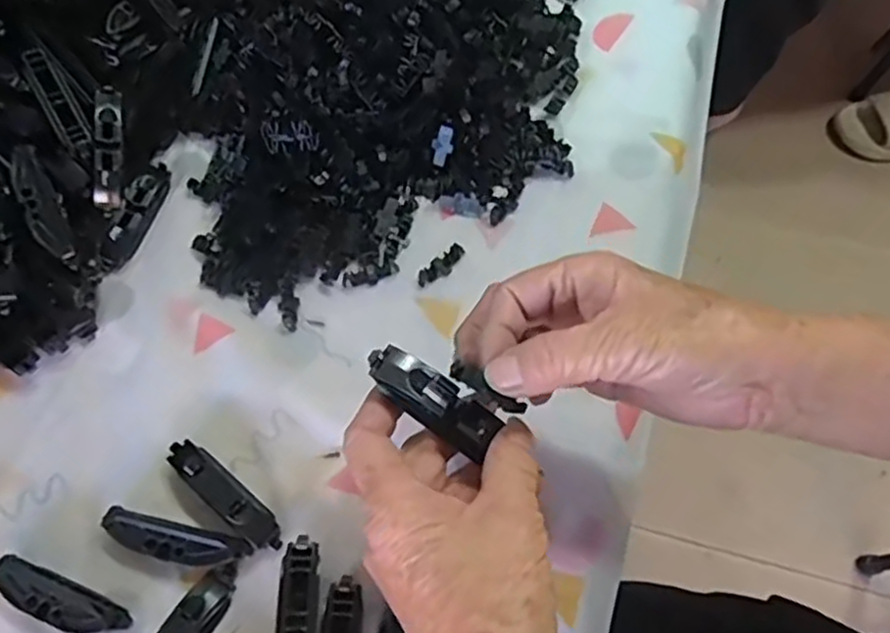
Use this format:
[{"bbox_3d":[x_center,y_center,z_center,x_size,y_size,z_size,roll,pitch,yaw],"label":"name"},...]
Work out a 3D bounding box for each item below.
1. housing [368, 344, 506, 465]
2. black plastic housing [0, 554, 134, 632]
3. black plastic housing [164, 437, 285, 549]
[{"bbox_3d":[-0.006,0.035,0.305,0.061,0.017,0.021,38,71,-2],"label":"housing"},{"bbox_3d":[-0.202,0.147,0.367,0.082,0.013,0.019,19,67,13],"label":"black plastic housing"},{"bbox_3d":[-0.122,0.097,0.392,0.082,0.021,0.019,36,72,17],"label":"black plastic housing"}]

